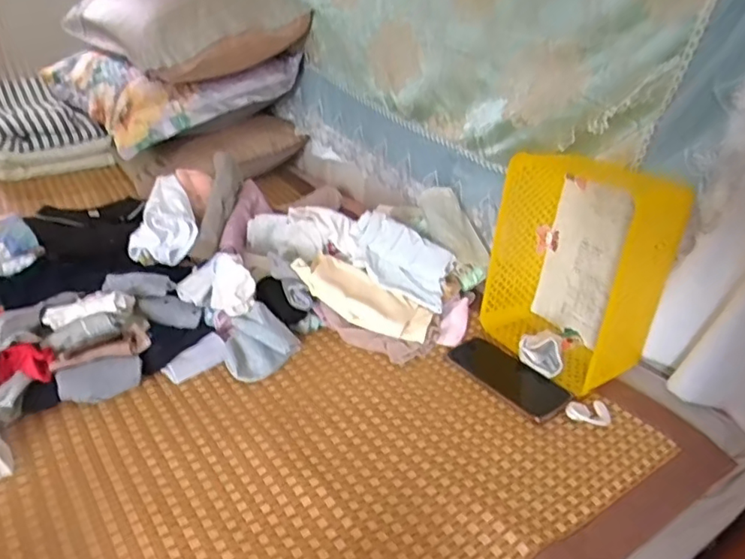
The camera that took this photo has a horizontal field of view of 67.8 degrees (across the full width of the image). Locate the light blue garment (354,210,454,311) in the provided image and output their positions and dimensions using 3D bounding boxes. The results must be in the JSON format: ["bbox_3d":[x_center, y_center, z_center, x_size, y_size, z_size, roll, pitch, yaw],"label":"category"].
[{"bbox_3d":[0.044,-0.032,0.850,0.166,0.098,0.027,28,-4,10],"label":"light blue garment"}]

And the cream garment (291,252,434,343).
[{"bbox_3d":[-0.014,0.028,0.828,0.209,0.043,0.076,28,34,9],"label":"cream garment"}]

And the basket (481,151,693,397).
[{"bbox_3d":[0.270,-0.018,0.761,0.131,0.268,0.211,-10,32,-23],"label":"basket"}]

